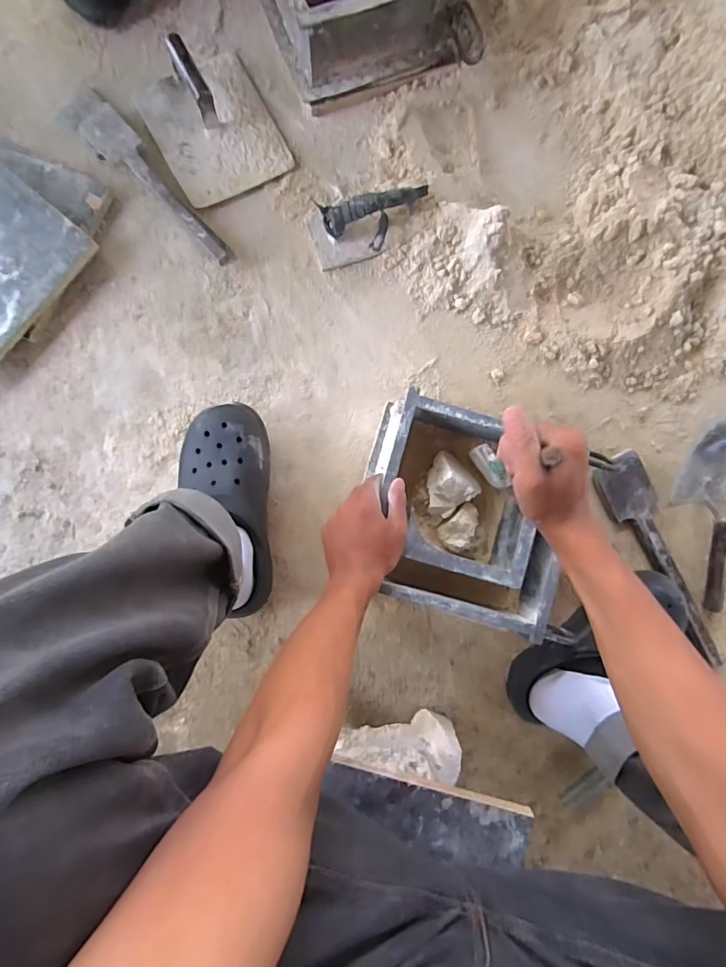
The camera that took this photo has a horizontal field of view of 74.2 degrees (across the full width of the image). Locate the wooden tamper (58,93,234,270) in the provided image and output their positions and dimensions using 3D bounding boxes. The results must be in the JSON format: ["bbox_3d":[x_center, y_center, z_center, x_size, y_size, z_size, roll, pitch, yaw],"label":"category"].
[{"bbox_3d":[-0.293,-0.433,0.674,0.306,0.023,0.062,43,85,0],"label":"wooden tamper"}]

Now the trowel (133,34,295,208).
[{"bbox_3d":[-0.217,-0.524,0.685,0.169,0.053,0.207,-28,88,-5],"label":"trowel"}]

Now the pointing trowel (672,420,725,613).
[{"bbox_3d":[0.517,0.048,0.707,0.105,0.069,0.276,1,86,-3],"label":"pointing trowel"}]

